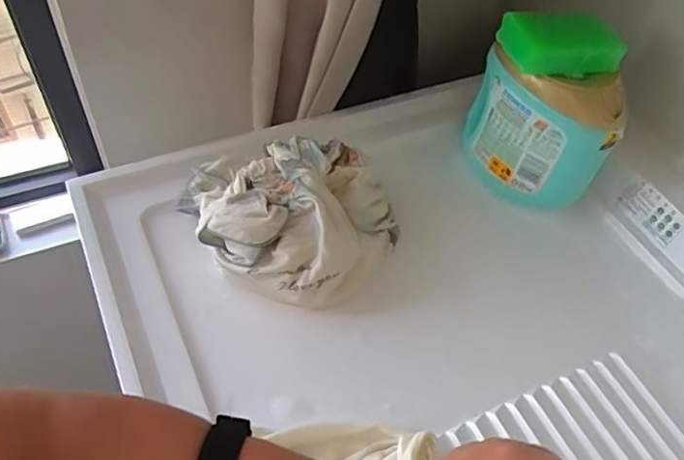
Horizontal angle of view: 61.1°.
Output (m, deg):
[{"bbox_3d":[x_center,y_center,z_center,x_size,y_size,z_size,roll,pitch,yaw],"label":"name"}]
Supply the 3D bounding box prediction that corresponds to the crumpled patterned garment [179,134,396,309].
[{"bbox_3d":[-0.044,-0.009,0.571,0.202,0.093,0.156,-7,53,-11],"label":"crumpled patterned garment"}]

